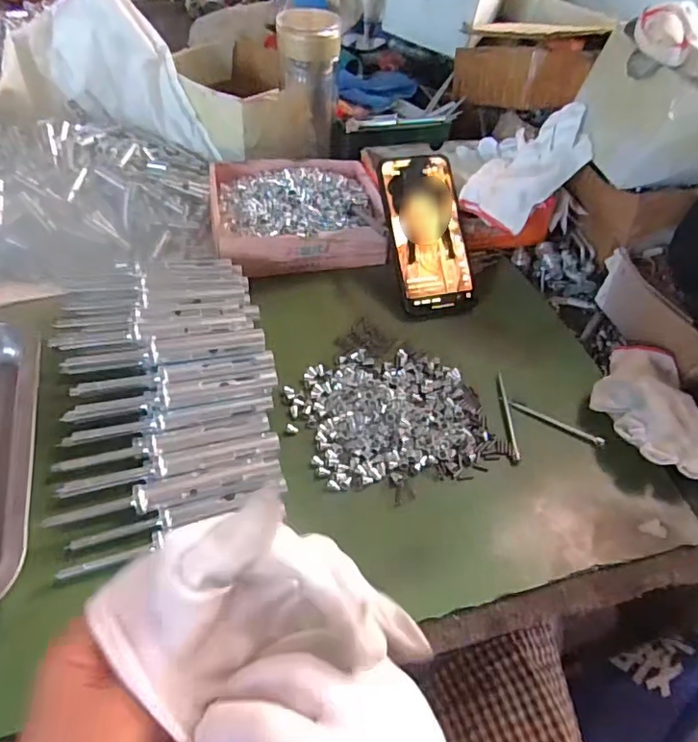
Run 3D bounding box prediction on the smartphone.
[{"bbox_3d":[0.078,-0.134,0.549,0.075,0.012,0.158,-8,86,-13],"label":"smartphone"}]

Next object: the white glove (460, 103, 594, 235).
[{"bbox_3d":[0.183,-0.211,0.567,0.103,0.076,0.140,25,51,15],"label":"white glove"}]

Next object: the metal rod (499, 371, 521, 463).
[{"bbox_3d":[0.134,0.035,0.469,0.005,0.004,0.089,4,49,-3],"label":"metal rod"}]

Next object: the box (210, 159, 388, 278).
[{"bbox_3d":[-0.056,-0.170,0.598,0.174,0.045,0.152,-9,51,-14],"label":"box"}]

